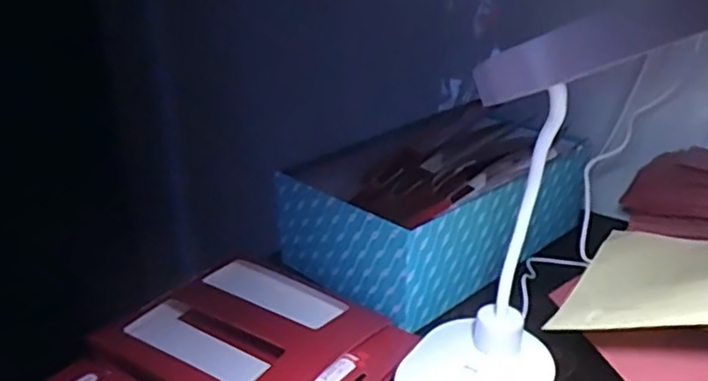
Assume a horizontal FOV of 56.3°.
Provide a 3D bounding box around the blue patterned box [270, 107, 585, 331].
[{"bbox_3d":[0.077,0.011,0.742,0.268,0.131,0.201,-23,33,-39],"label":"blue patterned box"}]

